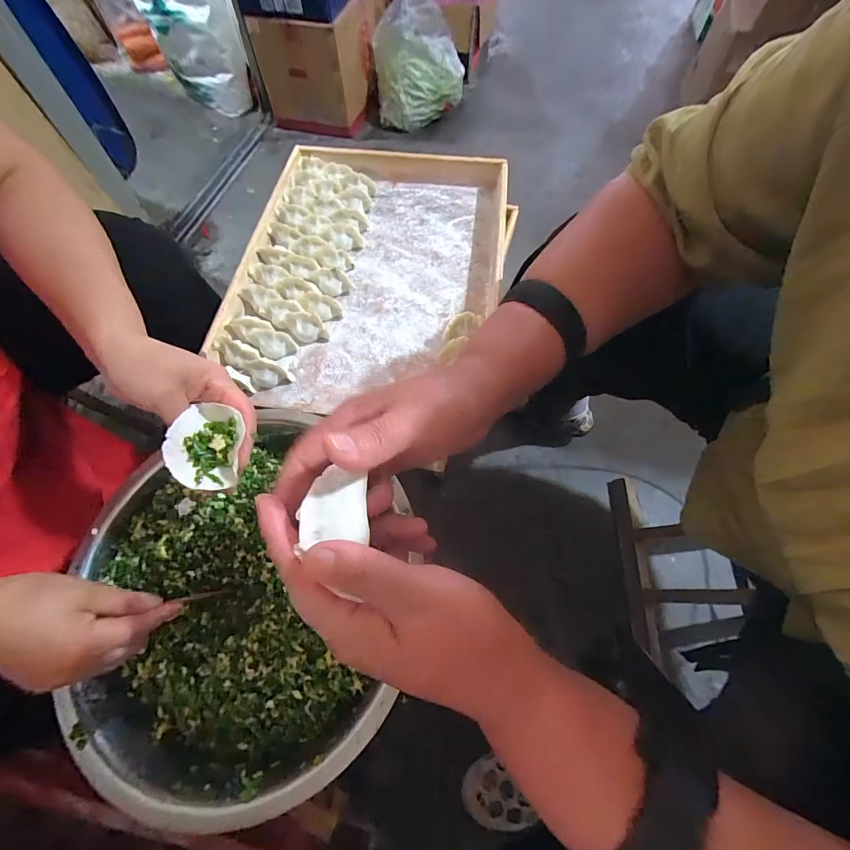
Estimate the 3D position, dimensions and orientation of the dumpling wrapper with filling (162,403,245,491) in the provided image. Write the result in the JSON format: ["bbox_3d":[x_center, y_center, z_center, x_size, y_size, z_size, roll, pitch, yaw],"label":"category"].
[{"bbox_3d":[-0.179,0.017,0.326,0.055,0.029,0.069,8,64,4],"label":"dumpling wrapper with filling"}]

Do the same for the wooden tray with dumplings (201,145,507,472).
[{"bbox_3d":[-0.073,-0.219,0.540,0.336,0.052,0.453,8,64,4],"label":"wooden tray with dumplings"}]

